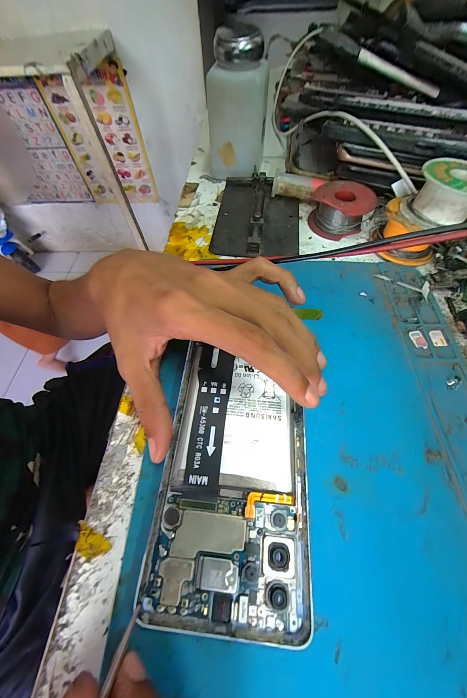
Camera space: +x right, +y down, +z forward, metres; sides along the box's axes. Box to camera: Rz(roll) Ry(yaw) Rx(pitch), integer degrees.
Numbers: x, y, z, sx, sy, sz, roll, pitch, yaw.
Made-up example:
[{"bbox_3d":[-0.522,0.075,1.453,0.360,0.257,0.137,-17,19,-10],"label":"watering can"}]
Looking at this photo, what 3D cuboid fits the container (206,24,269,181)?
[{"bbox_3d":[0.002,-0.226,0.244,0.054,0.092,0.061,-5,60,-1],"label":"container"}]

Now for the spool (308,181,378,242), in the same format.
[{"bbox_3d":[0.096,-0.125,0.221,0.049,0.027,0.045,-1,60,2],"label":"spool"}]

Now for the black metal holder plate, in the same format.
[{"bbox_3d":[0.023,-0.128,0.232,0.079,0.017,0.122,6,60,5],"label":"black metal holder plate"}]

